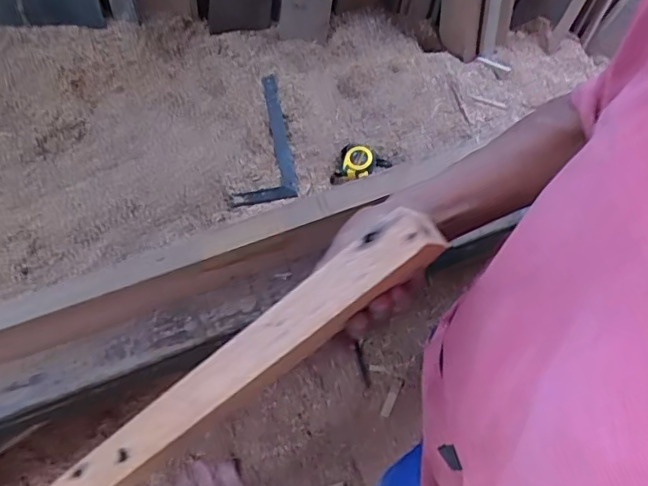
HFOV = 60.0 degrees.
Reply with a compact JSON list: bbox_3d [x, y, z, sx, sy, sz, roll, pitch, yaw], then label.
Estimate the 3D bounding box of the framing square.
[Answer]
[{"bbox_3d":[-0.135,-0.217,1.175,0.131,0.018,0.289,-7,69,-3],"label":"framing square"}]

